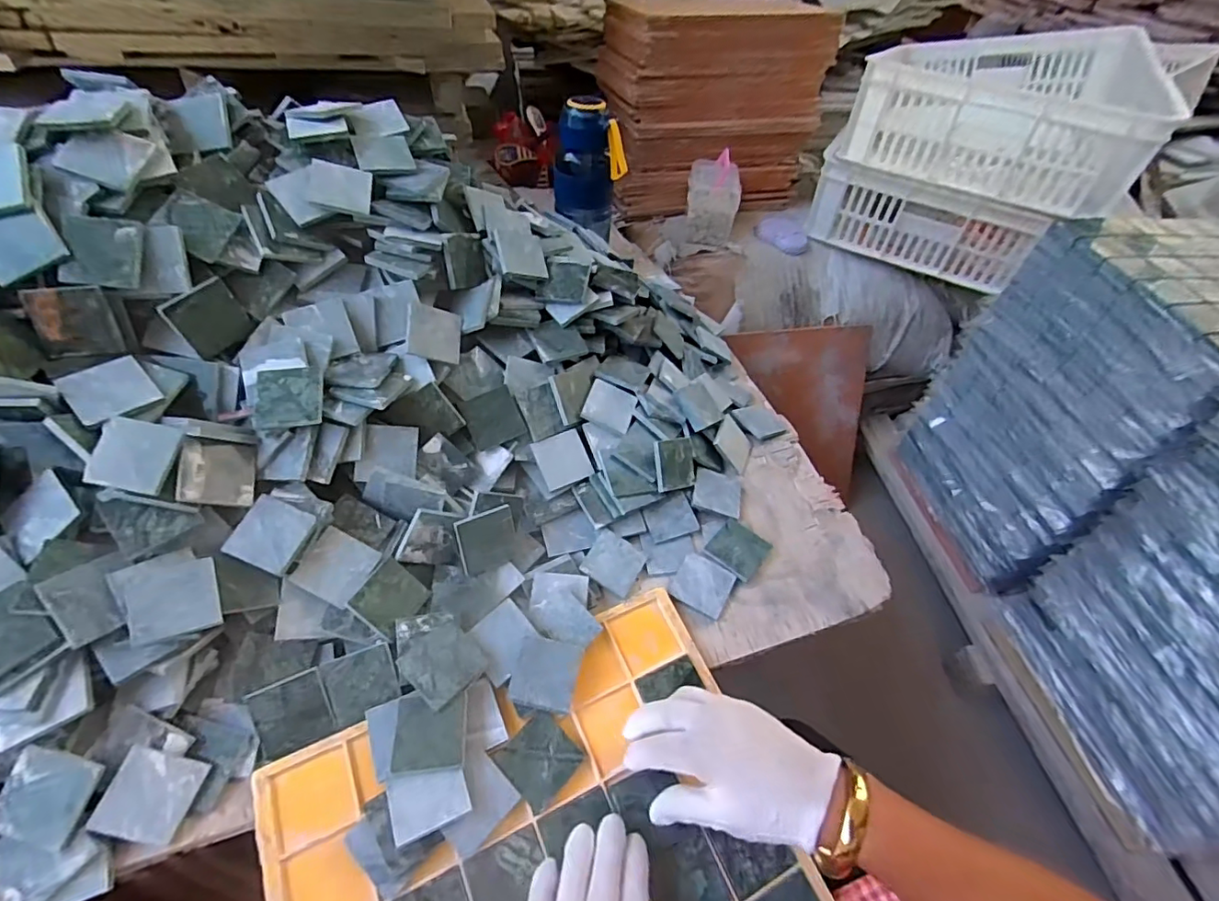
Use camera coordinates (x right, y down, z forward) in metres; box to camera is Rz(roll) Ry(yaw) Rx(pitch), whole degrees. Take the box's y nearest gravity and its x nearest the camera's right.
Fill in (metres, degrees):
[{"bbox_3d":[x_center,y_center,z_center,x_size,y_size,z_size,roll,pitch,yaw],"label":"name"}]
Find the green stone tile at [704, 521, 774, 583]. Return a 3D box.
[{"bbox_3d":[0.125,0.095,0.538,0.048,0.009,0.052,34,55,23],"label":"green stone tile"}]

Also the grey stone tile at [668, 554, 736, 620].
[{"bbox_3d":[0.087,0.124,0.514,0.050,0.011,0.049,26,52,17],"label":"grey stone tile"}]

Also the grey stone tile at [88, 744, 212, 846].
[{"bbox_3d":[-0.312,0.235,0.378,0.051,0.004,0.050,25,64,-12],"label":"grey stone tile"}]

